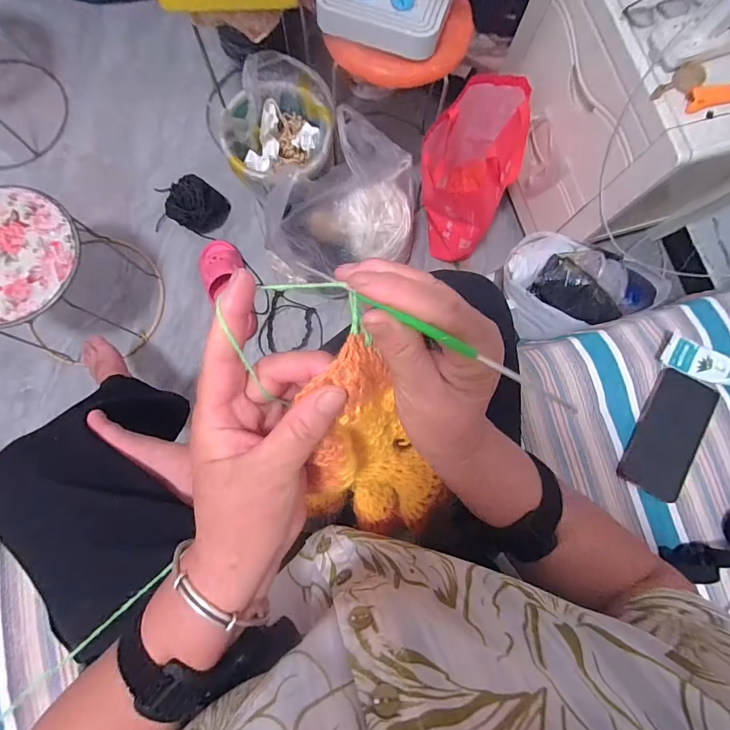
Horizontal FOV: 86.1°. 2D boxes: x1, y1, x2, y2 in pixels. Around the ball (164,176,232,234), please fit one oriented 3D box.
[{"bbox_3d":[-0.460,-0.432,1.082,0.124,0.119,0.126,0,81,-3],"label":"ball"}]

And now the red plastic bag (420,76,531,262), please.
[{"bbox_3d":[0.261,-0.478,0.985,0.213,0.332,0.313,33,81,2],"label":"red plastic bag"}]

